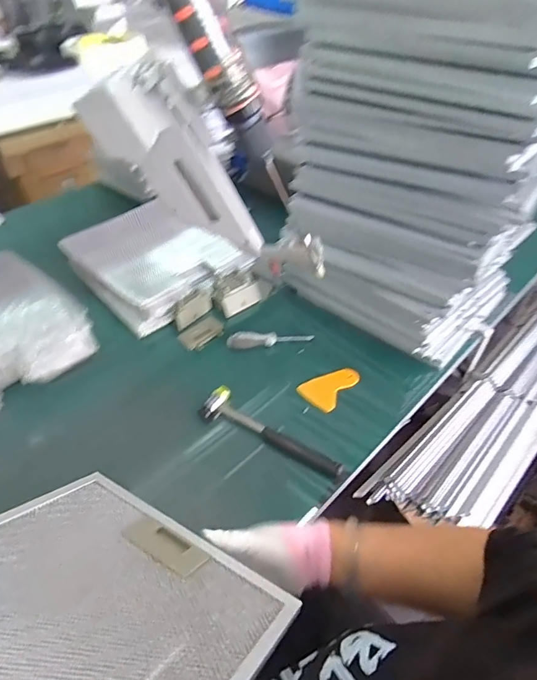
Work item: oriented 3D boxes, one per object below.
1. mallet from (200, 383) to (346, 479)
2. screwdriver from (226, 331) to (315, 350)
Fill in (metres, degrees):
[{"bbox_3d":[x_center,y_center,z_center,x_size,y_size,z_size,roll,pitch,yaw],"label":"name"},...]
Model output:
[{"bbox_3d":[0.003,0.146,0.674,0.249,0.030,0.053,23,49,24],"label":"mallet"},{"bbox_3d":[0.005,-0.001,0.818,0.165,0.037,0.028,-6,44,-4],"label":"screwdriver"}]

